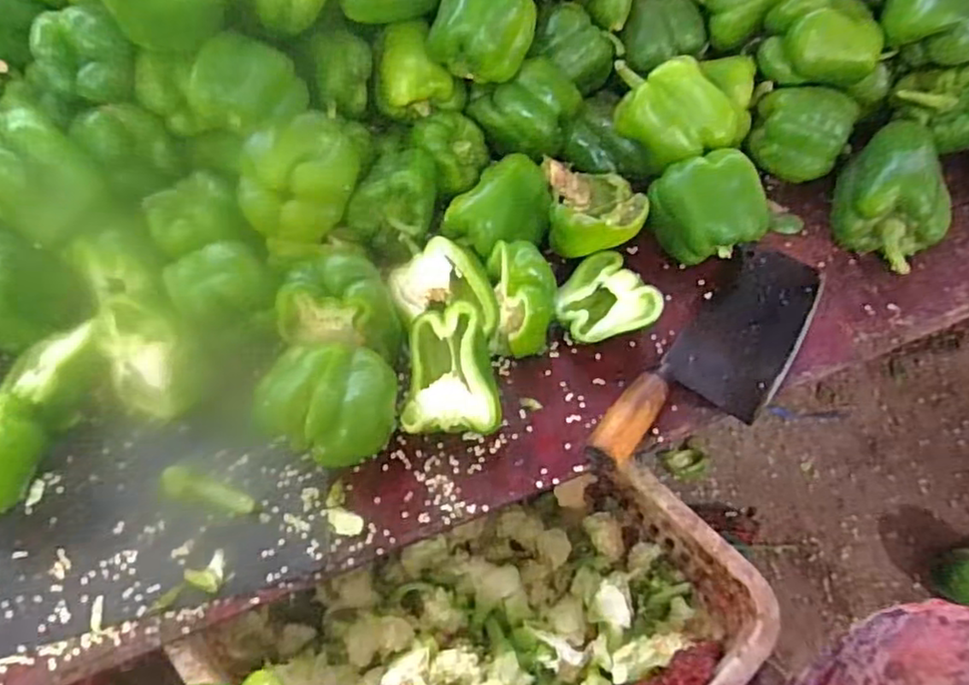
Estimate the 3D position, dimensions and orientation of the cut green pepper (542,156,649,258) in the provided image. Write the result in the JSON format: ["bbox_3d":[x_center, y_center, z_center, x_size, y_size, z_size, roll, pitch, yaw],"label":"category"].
[{"bbox_3d":[0.101,-0.125,0.625,0.088,0.068,0.115,-5,58,1],"label":"cut green pepper"}]

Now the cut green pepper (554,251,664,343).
[{"bbox_3d":[0.101,-0.036,0.590,0.080,0.040,0.090,-21,59,-9],"label":"cut green pepper"}]

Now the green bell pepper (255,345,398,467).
[{"bbox_3d":[-0.118,0.049,0.523,0.100,0.084,0.084,-10,58,-3],"label":"green bell pepper"}]

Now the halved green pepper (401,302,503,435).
[{"bbox_3d":[-0.027,0.029,0.544,0.072,0.069,0.096,-5,58,1],"label":"halved green pepper"}]

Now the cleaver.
[{"bbox_3d":[0.201,0.010,0.561,0.090,0.031,0.271,33,66,21],"label":"cleaver"}]

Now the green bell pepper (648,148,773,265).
[{"bbox_3d":[0.196,-0.112,0.603,0.095,0.092,0.079,-3,58,2],"label":"green bell pepper"}]

